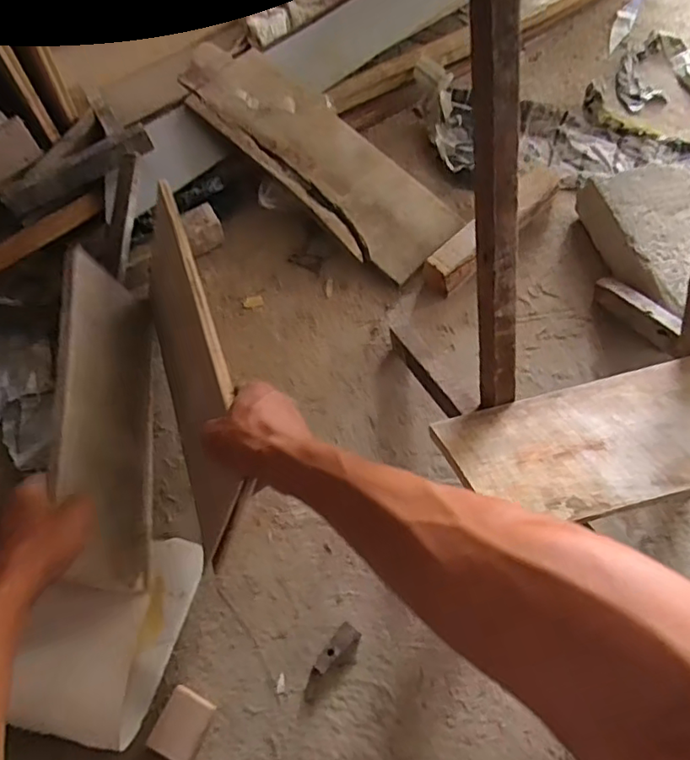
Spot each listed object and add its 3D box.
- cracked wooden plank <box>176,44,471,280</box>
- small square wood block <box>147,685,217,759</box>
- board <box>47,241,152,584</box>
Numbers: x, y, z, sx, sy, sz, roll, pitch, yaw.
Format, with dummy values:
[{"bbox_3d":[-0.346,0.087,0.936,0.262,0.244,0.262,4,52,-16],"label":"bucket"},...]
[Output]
[{"bbox_3d":[-0.044,-0.323,0.803,0.450,0.015,0.148,44,77,9],"label":"cracked wooden plank"},{"bbox_3d":[-0.149,0.318,0.525,0.042,0.016,0.054,20,65,12],"label":"small square wood block"},{"bbox_3d":[-0.248,0.034,0.603,0.020,0.147,0.348,-16,62,9],"label":"board"}]

